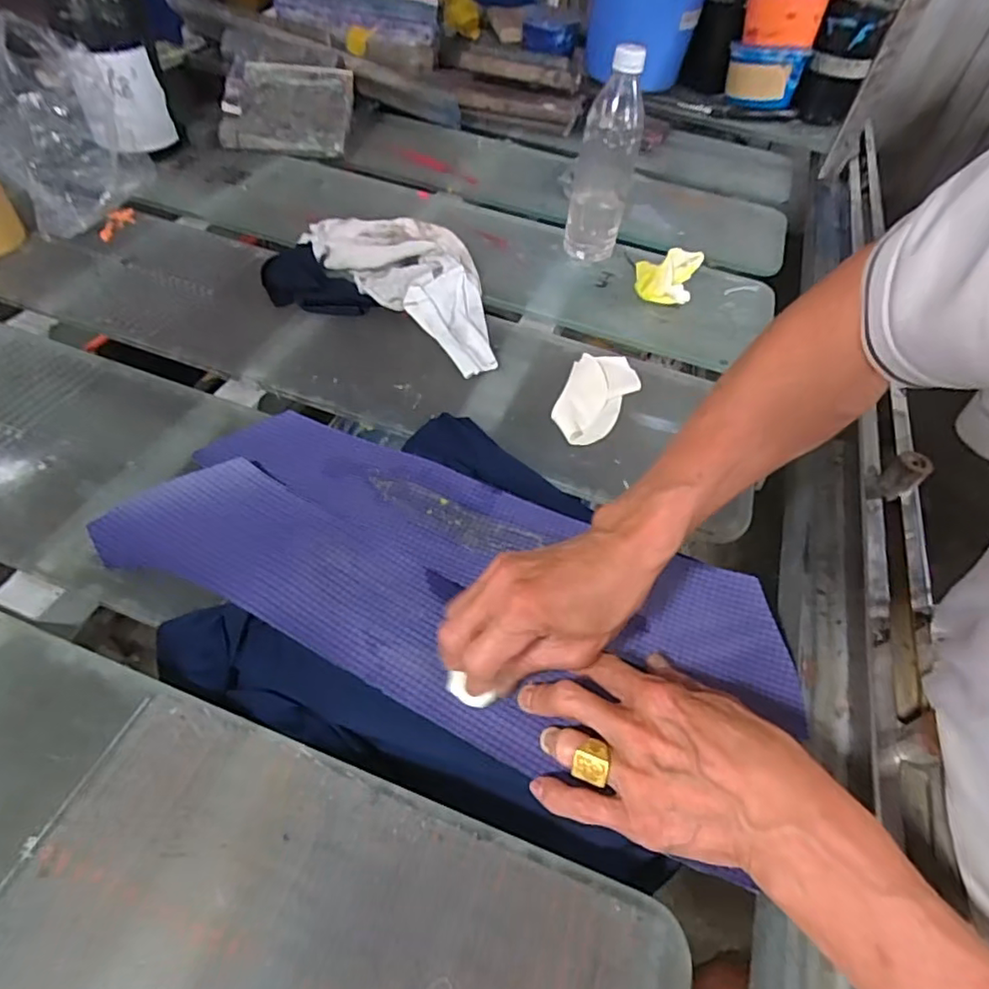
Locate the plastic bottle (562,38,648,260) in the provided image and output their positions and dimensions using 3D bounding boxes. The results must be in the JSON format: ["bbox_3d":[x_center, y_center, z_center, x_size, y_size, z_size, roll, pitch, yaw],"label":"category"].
[{"bbox_3d":[0.123,-0.365,0.647,0.059,0.208,0.061,13,51,4],"label":"plastic bottle"}]

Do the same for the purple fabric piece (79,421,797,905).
[{"bbox_3d":[-0.030,0.060,0.408,0.459,0.013,0.200,16,51,5],"label":"purple fabric piece"}]

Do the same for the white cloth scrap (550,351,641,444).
[{"bbox_3d":[0.091,-0.095,0.547,0.060,0.012,0.126,28,54,16],"label":"white cloth scrap"}]

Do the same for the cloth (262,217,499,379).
[{"bbox_3d":[-0.102,-0.225,0.616,0.276,0.039,0.161,23,53,12],"label":"cloth"}]

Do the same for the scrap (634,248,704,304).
[{"bbox_3d":[0.189,-0.244,0.657,0.066,0.050,0.052,19,52,9],"label":"scrap"}]

